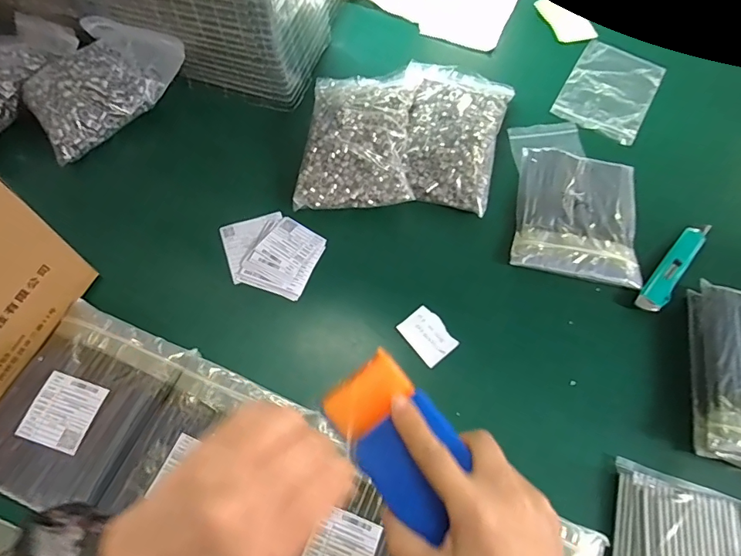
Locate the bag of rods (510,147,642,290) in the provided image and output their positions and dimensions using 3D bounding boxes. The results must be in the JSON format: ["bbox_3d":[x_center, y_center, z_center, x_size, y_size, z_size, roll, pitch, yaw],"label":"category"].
[{"bbox_3d":[0.262,-0.083,0.573,0.148,0.017,0.183,14,65,3],"label":"bag of rods"}]

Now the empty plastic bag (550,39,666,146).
[{"bbox_3d":[0.357,-0.281,0.680,0.121,0.012,0.175,29,67,11],"label":"empty plastic bag"}]

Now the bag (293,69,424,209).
[{"bbox_3d":[-0.014,-0.190,0.598,0.135,0.053,0.216,5,64,-1],"label":"bag"}]

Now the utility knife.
[{"bbox_3d":[0.370,-0.017,0.550,0.029,0.010,0.159,40,69,15],"label":"utility knife"}]

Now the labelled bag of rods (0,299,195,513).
[{"bbox_3d":[-0.287,0.124,0.447,0.147,0.030,0.175,22,65,7],"label":"labelled bag of rods"}]

